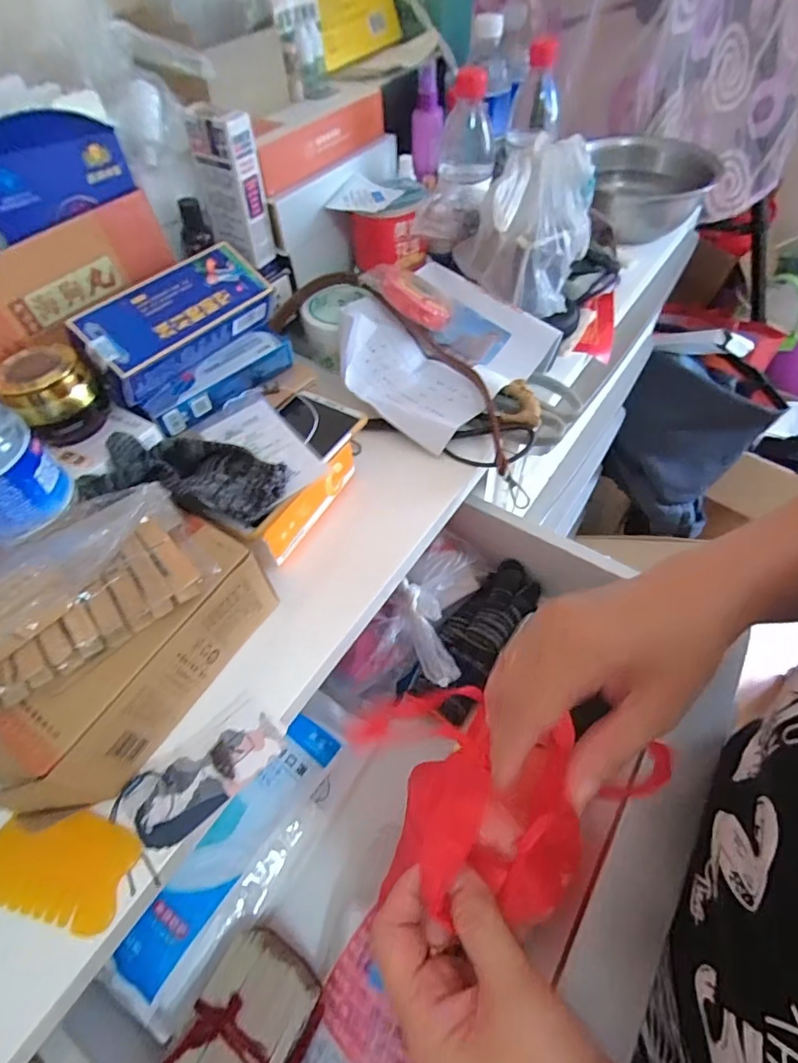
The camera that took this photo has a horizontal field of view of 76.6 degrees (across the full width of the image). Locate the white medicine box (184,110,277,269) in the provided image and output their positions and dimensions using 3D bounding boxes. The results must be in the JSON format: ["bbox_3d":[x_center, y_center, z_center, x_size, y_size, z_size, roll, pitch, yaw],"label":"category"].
[{"bbox_3d":[-0.157,-0.324,0.482,0.051,0.119,0.033,19,58,16],"label":"white medicine box"}]

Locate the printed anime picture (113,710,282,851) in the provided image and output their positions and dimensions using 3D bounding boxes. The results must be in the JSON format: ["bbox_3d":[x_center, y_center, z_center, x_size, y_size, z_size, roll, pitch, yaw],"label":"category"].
[{"bbox_3d":[-0.128,0.158,0.331,0.102,0.005,0.048,-37,66,-22],"label":"printed anime picture"}]

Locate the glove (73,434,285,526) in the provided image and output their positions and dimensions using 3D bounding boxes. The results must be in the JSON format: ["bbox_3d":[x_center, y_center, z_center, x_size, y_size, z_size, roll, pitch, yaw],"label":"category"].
[{"bbox_3d":[-0.151,-0.044,0.372,0.126,0.034,0.068,3,55,6],"label":"glove"}]

